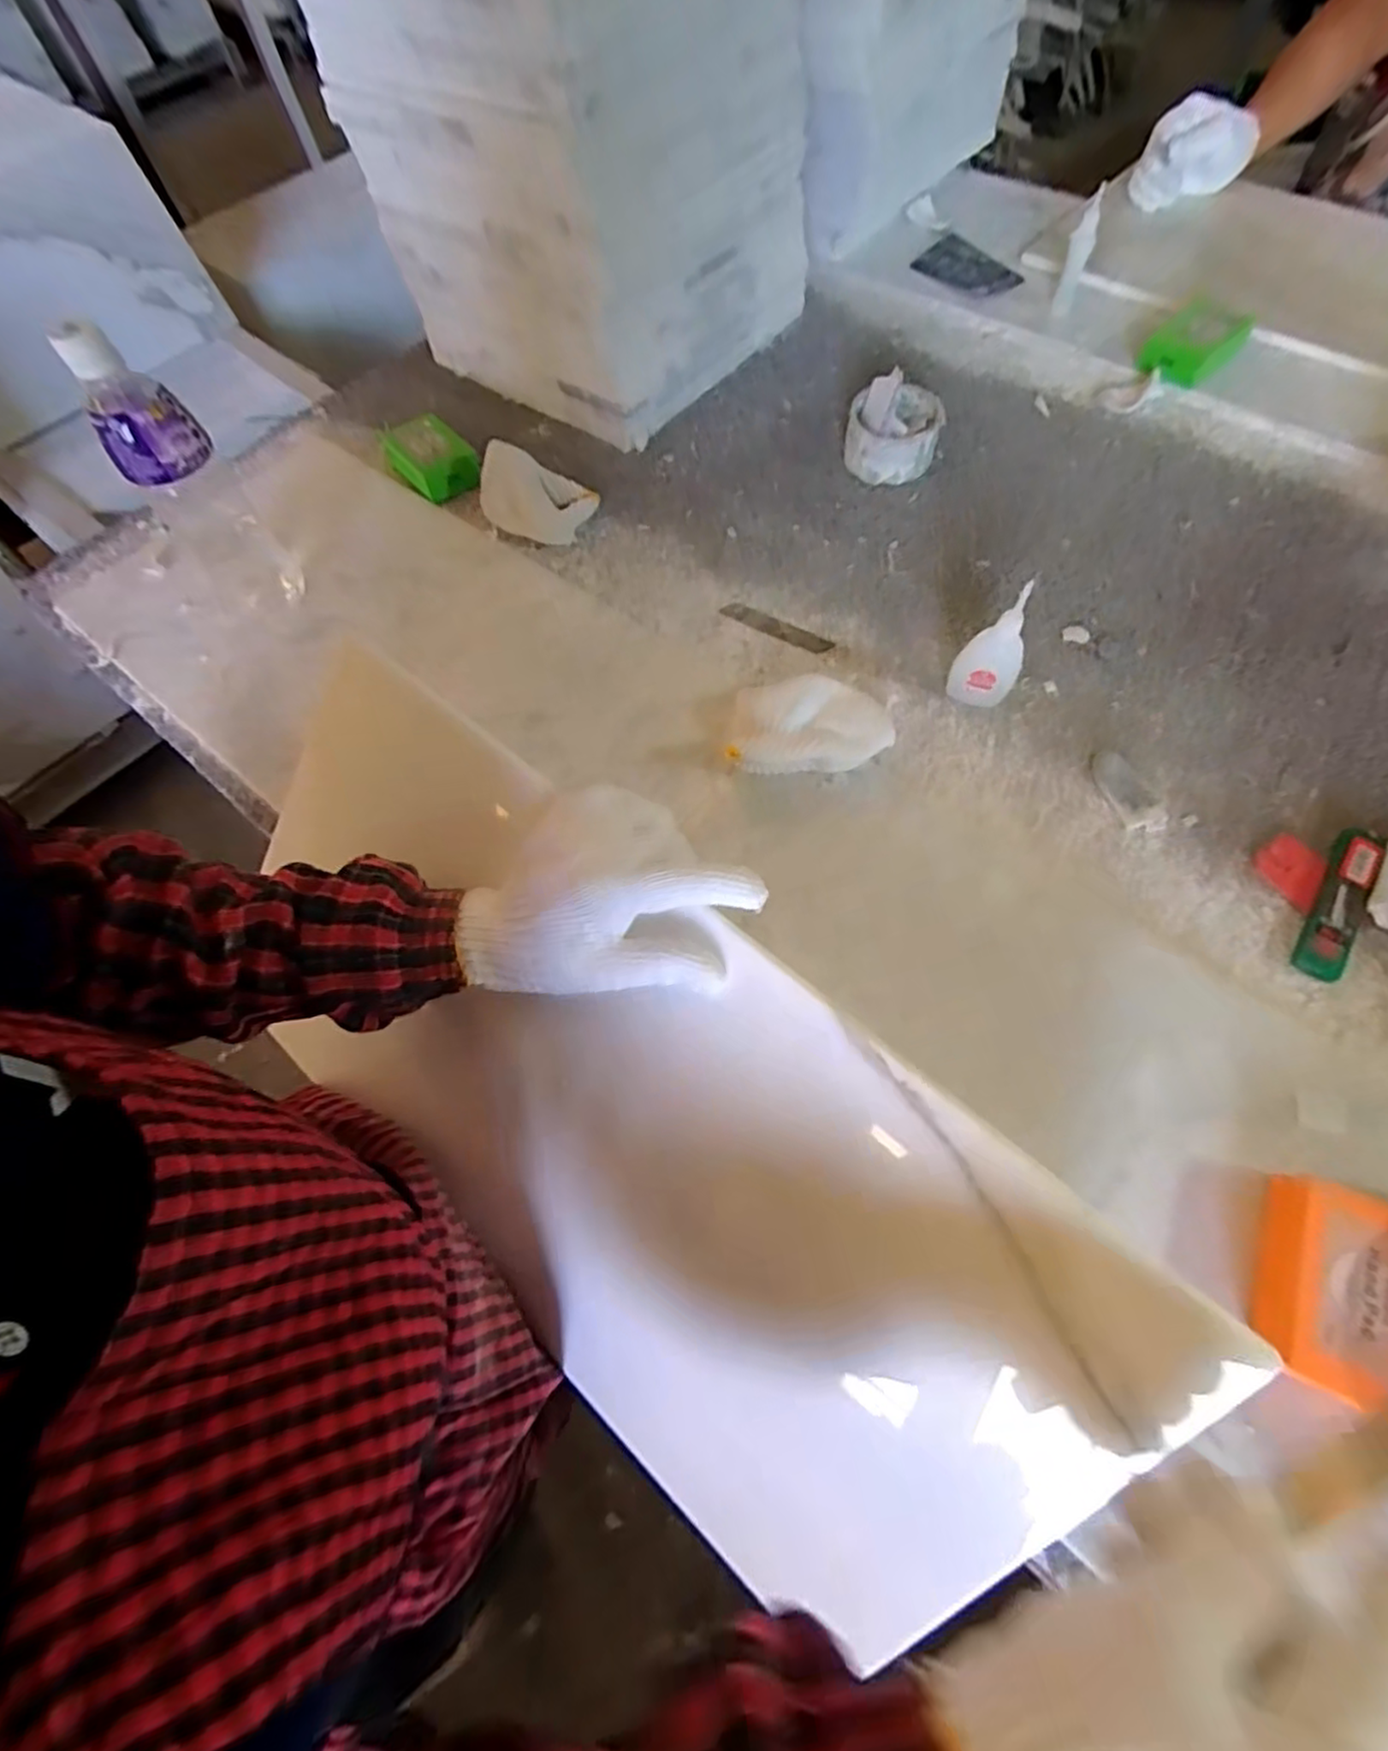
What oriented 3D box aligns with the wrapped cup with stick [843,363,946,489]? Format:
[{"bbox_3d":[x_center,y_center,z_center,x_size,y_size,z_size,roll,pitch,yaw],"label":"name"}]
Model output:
[{"bbox_3d":[0.183,-0.409,0.623,0.082,0.054,0.067,11,65,8],"label":"wrapped cup with stick"}]

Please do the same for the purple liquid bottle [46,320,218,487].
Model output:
[{"bbox_3d":[-0.390,-0.327,0.468,0.061,0.080,0.052,-35,66,-12],"label":"purple liquid bottle"}]

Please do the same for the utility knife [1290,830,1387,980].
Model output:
[{"bbox_3d":[0.419,0.016,0.440,0.025,0.013,0.119,34,70,17],"label":"utility knife"}]

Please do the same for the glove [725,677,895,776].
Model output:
[{"bbox_3d":[0.085,-0.105,0.497,0.112,0.035,0.068,1,64,3],"label":"glove"}]

